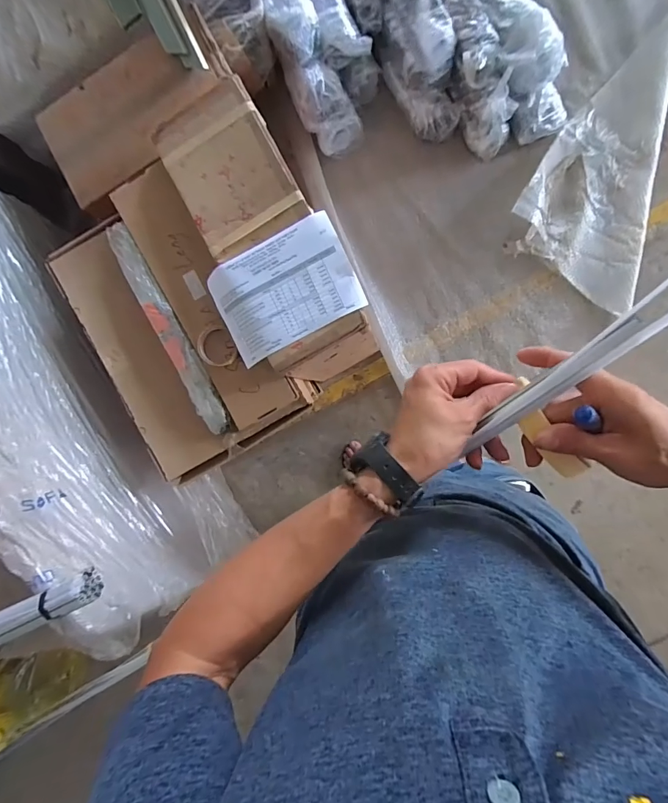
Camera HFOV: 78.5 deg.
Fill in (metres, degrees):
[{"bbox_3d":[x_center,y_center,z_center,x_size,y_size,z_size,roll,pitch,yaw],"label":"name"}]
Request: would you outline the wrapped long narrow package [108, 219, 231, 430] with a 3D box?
[{"bbox_3d":[-0.366,-0.162,0.898,0.060,0.032,0.508,-29,87,9],"label":"wrapped long narrow package"}]

